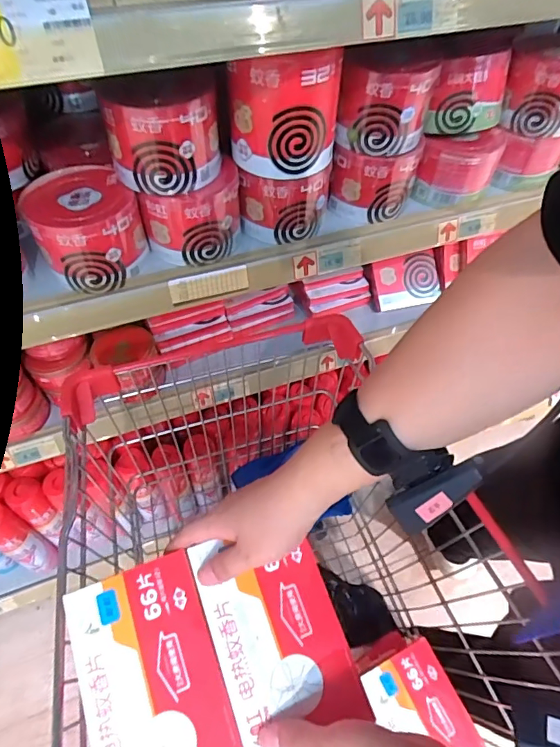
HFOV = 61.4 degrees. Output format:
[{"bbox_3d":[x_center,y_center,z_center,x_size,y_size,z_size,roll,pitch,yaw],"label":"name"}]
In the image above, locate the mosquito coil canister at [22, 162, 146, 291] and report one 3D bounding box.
[{"bbox_3d":[-0.244,-0.189,0.611,0.133,0.101,0.123,-11,56,-10],"label":"mosquito coil canister"}]

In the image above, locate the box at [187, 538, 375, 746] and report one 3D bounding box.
[{"bbox_3d":[-0.002,0.220,0.402,0.103,0.031,0.161,-17,57,-13],"label":"box"}]

